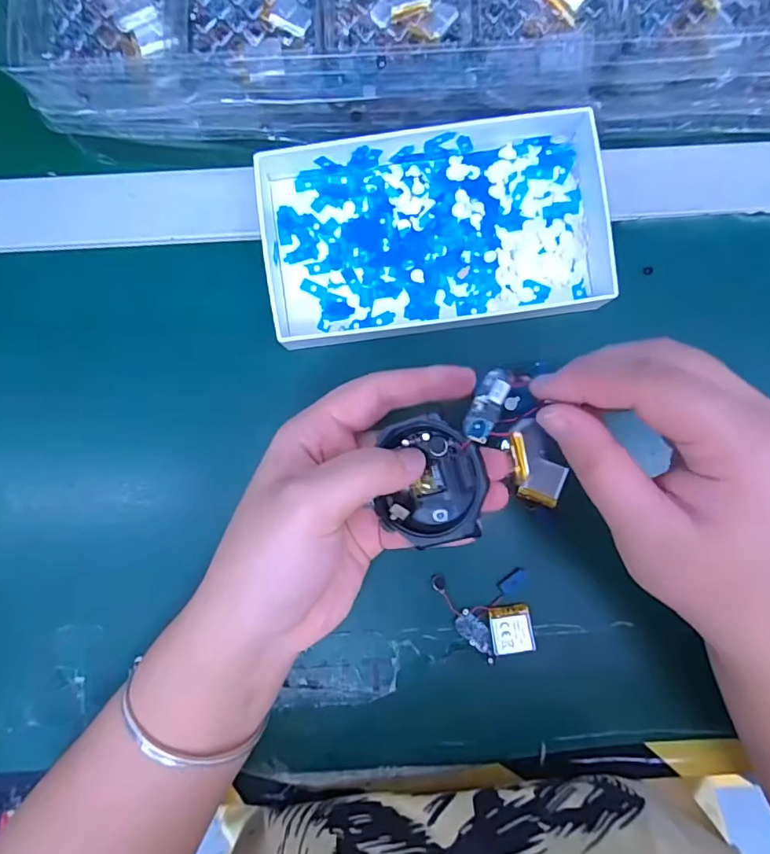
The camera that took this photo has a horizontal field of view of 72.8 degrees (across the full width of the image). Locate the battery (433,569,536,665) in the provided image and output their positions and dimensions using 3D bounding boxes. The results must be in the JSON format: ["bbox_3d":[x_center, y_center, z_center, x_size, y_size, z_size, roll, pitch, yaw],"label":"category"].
[{"bbox_3d":[0.055,0.099,0.276,0.046,0.009,0.046,-13,88,0],"label":"battery"}]

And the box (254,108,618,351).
[{"bbox_3d":[0.028,-0.106,0.277,0.183,0.025,0.102,-8,88,0],"label":"box"}]

